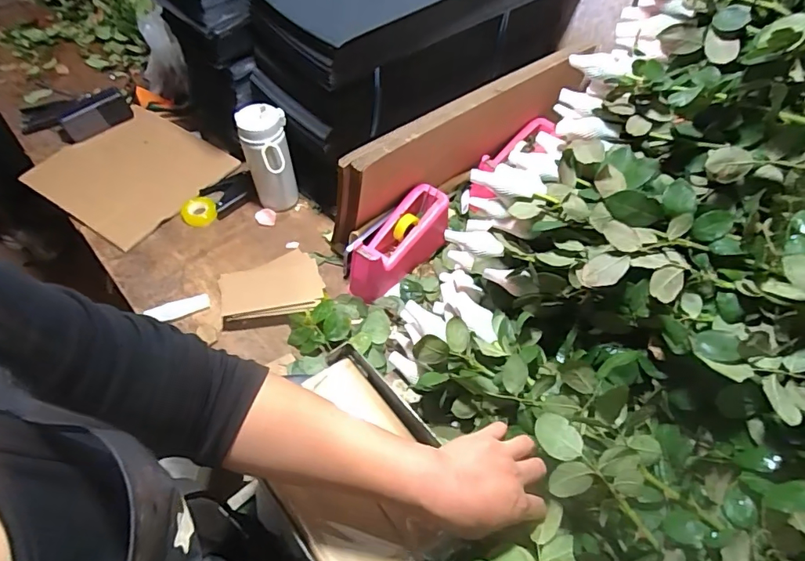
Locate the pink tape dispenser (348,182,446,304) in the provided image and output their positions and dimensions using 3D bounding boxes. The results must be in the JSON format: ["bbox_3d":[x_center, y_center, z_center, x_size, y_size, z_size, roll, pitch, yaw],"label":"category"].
[{"bbox_3d":[-0.006,-0.059,0.785,0.075,0.094,0.199,37,61,23],"label":"pink tape dispenser"}]

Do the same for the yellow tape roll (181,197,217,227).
[{"bbox_3d":[-0.367,-0.123,0.878,0.059,0.025,0.057,1,54,-1],"label":"yellow tape roll"}]

